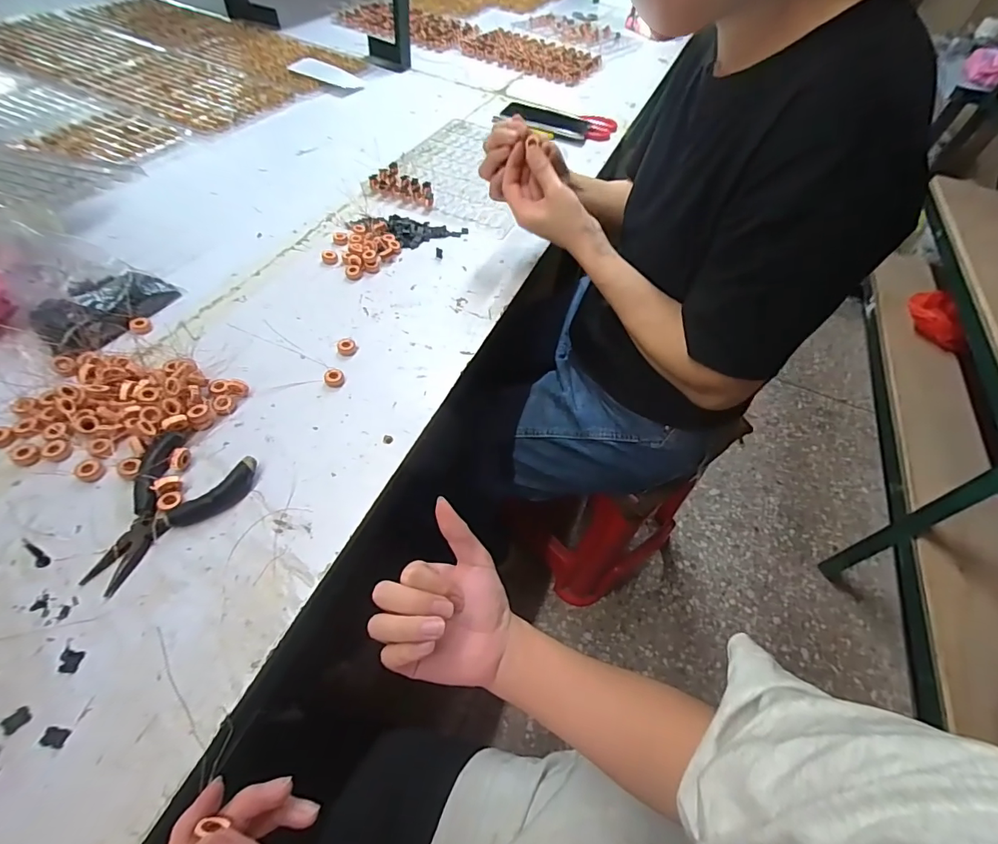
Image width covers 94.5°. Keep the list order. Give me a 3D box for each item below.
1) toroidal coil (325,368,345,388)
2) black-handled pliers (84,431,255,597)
[{"bbox_3d":[-0.167,-0.045,0.469,0.018,0.012,0.018,-5,53,-8],"label":"toroidal coil"},{"bbox_3d":[-0.263,0.071,0.364,0.087,0.018,0.125,16,53,7],"label":"black-handled pliers"}]

